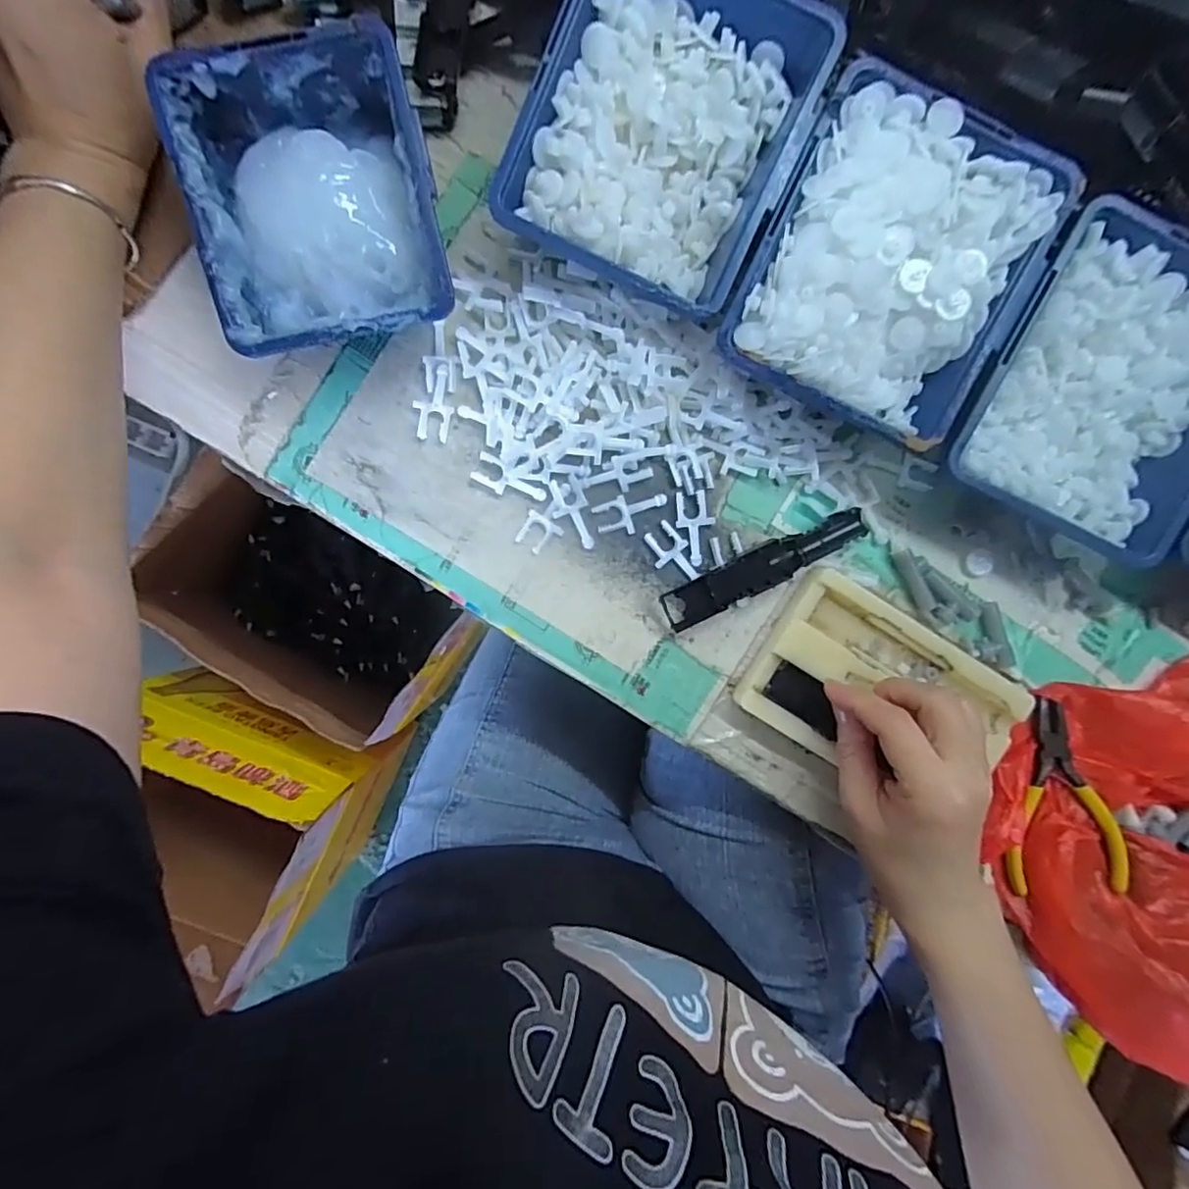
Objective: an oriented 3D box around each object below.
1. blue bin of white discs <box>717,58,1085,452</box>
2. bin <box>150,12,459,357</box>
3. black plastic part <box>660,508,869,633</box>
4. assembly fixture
[{"bbox_3d":[0.140,-0.155,0.291,0.123,0.054,0.139,23,91,-3],"label":"blue bin of white discs"},{"bbox_3d":[-0.132,-0.185,0.290,0.108,0.058,0.124,-11,92,-2],"label":"bin"},{"bbox_3d":[0.093,-0.015,0.328,0.118,0.014,0.023,-28,93,-2],"label":"black plastic part"},{"bbox_3d":[0.159,0.056,0.328,0.138,0.023,0.088,29,90,-3],"label":"assembly fixture"}]

